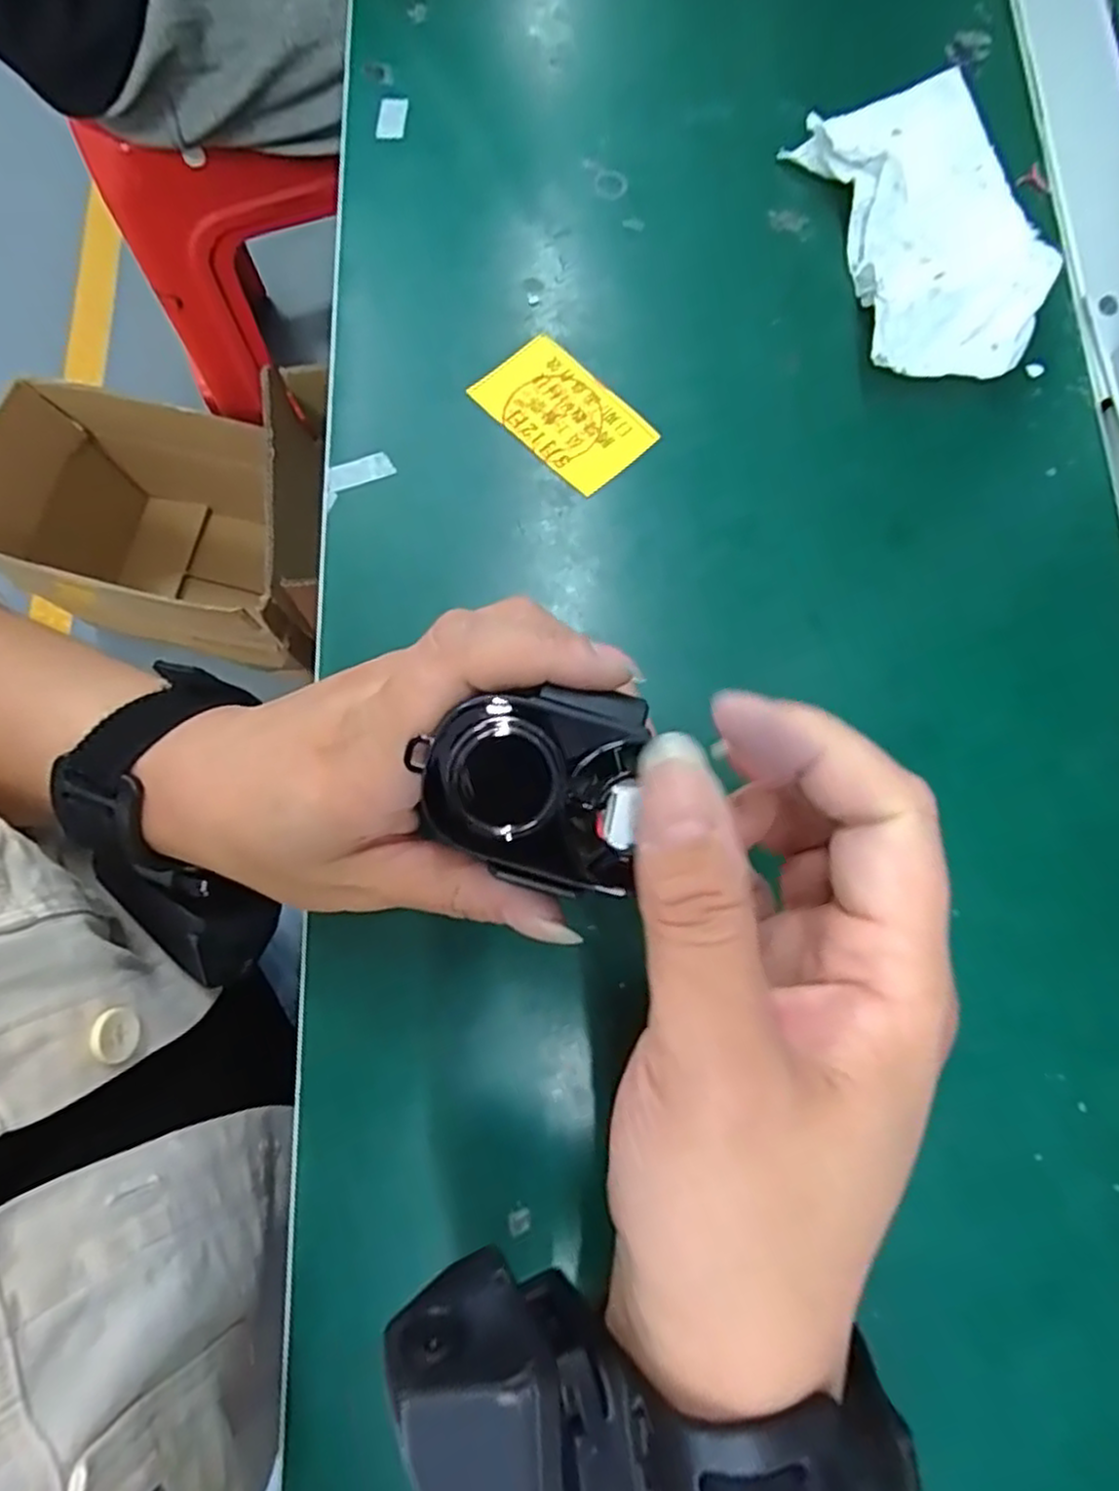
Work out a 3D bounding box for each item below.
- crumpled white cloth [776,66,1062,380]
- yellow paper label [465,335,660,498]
[{"bbox_3d":[0.141,-0.200,0.286,0.071,0.022,0.124,-11,78,-2],"label":"crumpled white cloth"},{"bbox_3d":[0.002,-0.127,0.279,0.064,0.004,0.039,42,81,9],"label":"yellow paper label"}]

